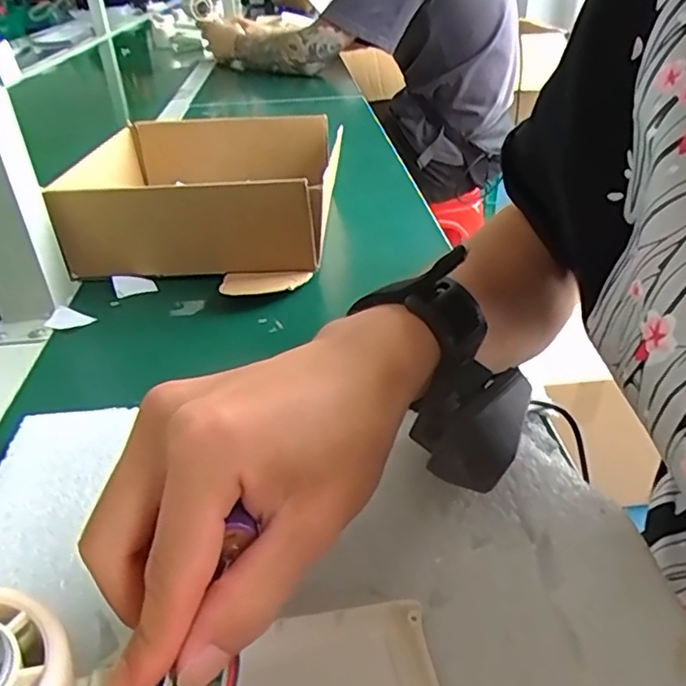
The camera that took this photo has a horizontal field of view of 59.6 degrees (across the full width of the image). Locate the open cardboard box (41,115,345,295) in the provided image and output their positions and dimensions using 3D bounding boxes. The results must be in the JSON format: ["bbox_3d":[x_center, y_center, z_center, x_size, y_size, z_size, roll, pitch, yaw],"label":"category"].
[{"bbox_3d":[-0.101,-0.129,0.518,0.209,0.077,0.239,1,34,5],"label":"open cardboard box"}]

